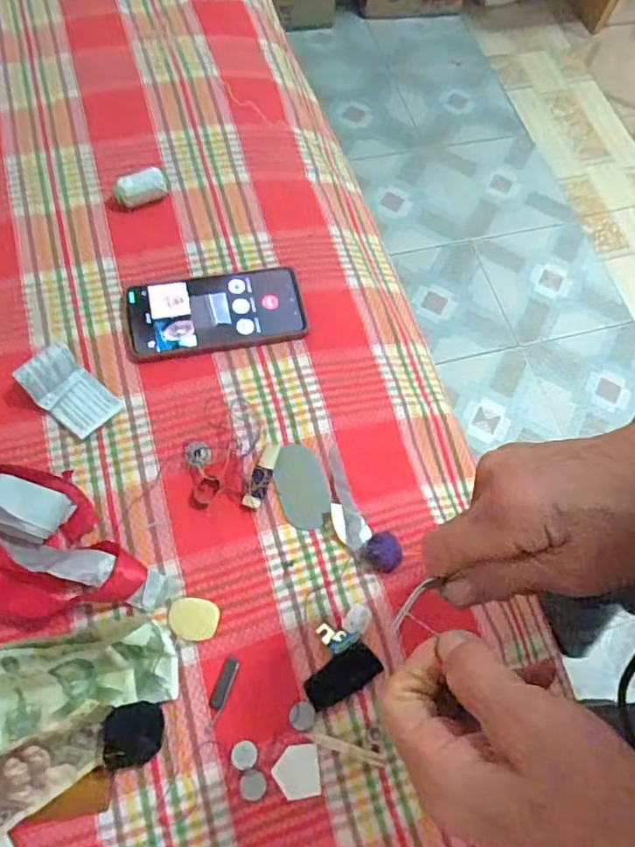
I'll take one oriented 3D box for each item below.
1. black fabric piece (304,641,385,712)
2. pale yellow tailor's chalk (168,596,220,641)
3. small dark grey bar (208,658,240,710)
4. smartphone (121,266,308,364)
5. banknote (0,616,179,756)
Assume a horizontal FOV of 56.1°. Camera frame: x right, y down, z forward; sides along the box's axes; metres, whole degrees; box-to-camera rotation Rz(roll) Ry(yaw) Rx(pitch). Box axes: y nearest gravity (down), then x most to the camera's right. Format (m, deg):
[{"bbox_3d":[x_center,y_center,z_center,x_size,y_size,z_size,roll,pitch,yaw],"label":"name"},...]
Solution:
[{"bbox_3d":[0.018,0.187,0.441,0.057,0.004,0.028,-34,75,-19],"label":"black fabric piece"},{"bbox_3d":[-0.095,0.149,0.457,0.038,0.004,0.031,9,66,-3],"label":"pale yellow tailor's chalk"},{"bbox_3d":[-0.068,0.189,0.434,0.011,0.004,0.035,21,66,2],"label":"small dark grey bar"},{"bbox_3d":[-0.096,-0.107,0.554,0.164,0.009,0.081,-10,69,-11],"label":"smartphone"},{"bbox_3d":[-0.182,0.180,0.417,0.153,0.022,0.070,-15,70,-13],"label":"banknote"}]

